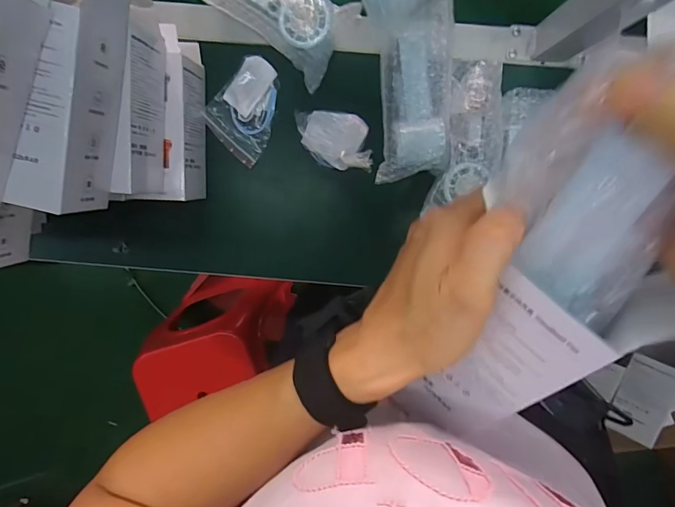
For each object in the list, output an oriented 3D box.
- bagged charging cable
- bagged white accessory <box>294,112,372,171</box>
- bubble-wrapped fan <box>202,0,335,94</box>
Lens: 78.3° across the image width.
[{"bbox_3d":[-0.110,-0.181,0.526,0.086,0.020,0.109,43,97,-5],"label":"bagged charging cable"},{"bbox_3d":[-0.004,-0.141,0.519,0.096,0.022,0.066,5,99,0],"label":"bagged white accessory"},{"bbox_3d":[-0.085,-0.279,0.454,0.190,0.070,0.076,37,98,-4],"label":"bubble-wrapped fan"}]

